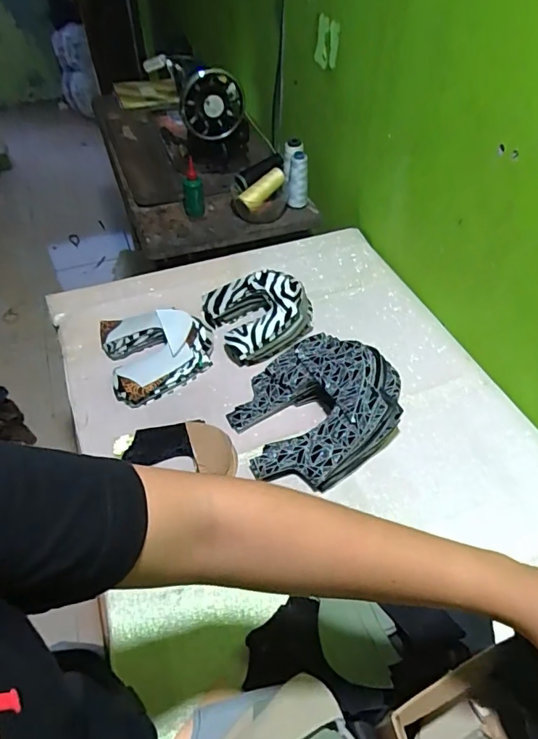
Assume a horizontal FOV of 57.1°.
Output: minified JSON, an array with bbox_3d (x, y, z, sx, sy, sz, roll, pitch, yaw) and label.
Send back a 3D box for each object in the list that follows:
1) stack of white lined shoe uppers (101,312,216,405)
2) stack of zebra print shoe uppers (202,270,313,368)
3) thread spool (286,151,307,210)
[{"bbox_3d":[-0.171,-0.038,0.769,0.163,0.041,0.168,-17,50,-16],"label":"stack of white lined shoe uppers"},{"bbox_3d":[-0.013,-0.097,0.809,0.167,0.061,0.161,-15,50,-14],"label":"stack of zebra print shoe uppers"},{"bbox_3d":[0.063,-0.397,1.063,0.041,0.138,0.034,5,48,4],"label":"thread spool"}]

